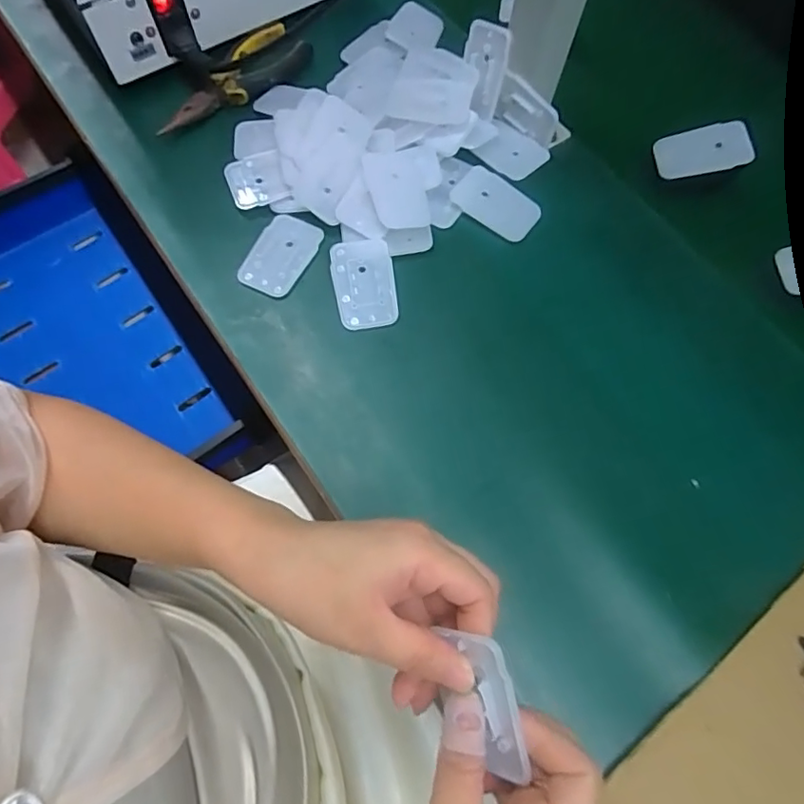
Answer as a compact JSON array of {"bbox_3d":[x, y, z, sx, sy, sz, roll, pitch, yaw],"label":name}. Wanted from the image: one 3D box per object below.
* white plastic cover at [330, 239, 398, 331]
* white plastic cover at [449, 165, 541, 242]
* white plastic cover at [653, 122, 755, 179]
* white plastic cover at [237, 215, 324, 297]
[{"bbox_3d":[-0.028,-0.088,0.398,0.045,0.010,0.068,-9,72,-2],"label":"white plastic cover"},{"bbox_3d":[0.074,-0.159,0.425,0.069,0.004,0.043,39,77,13],"label":"white plastic cover"},{"bbox_3d":[0.246,-0.206,0.438,0.068,0.004,0.040,-8,77,17],"label":"white plastic cover"},{"bbox_3d":[-0.093,-0.113,0.409,0.043,0.007,0.066,21,74,8],"label":"white plastic cover"}]

